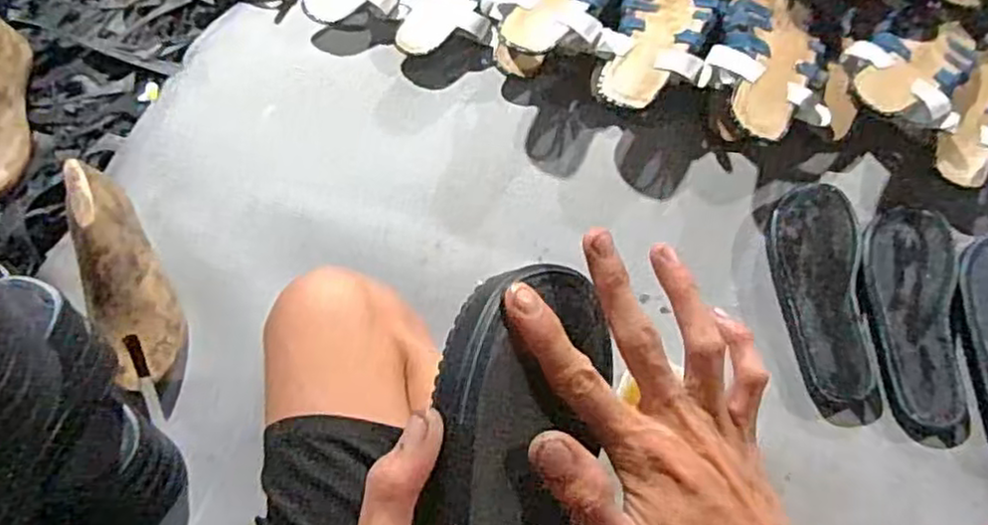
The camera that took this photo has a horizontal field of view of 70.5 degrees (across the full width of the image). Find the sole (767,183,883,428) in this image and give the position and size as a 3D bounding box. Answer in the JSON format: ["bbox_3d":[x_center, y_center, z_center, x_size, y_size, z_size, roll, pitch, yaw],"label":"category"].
[{"bbox_3d":[0.340,0.038,0.723,0.092,0.023,0.247,2,69,3],"label":"sole"}]

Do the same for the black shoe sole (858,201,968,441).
[{"bbox_3d":[0.421,0.058,0.701,0.091,0.017,0.234,7,70,5],"label":"black shoe sole"}]

